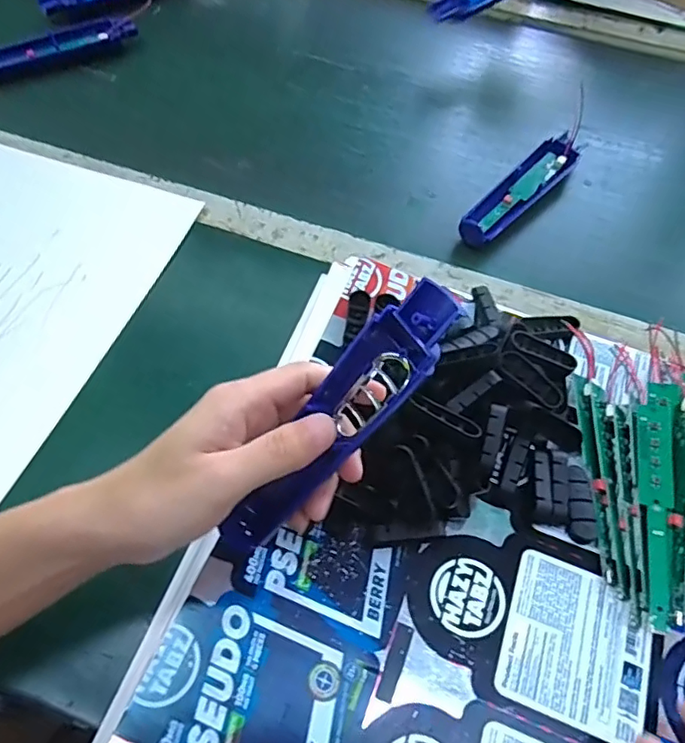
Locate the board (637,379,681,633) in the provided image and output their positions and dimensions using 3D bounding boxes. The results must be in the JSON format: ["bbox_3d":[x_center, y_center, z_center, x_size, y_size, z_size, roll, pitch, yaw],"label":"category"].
[{"bbox_3d":[0.197,0.077,0.354,0.022,0.009,0.159,10,64,20],"label":"board"}]

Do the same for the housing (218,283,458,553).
[{"bbox_3d":[-0.005,0.031,0.282,0.039,0.178,0.016,46,23,22],"label":"housing"}]

